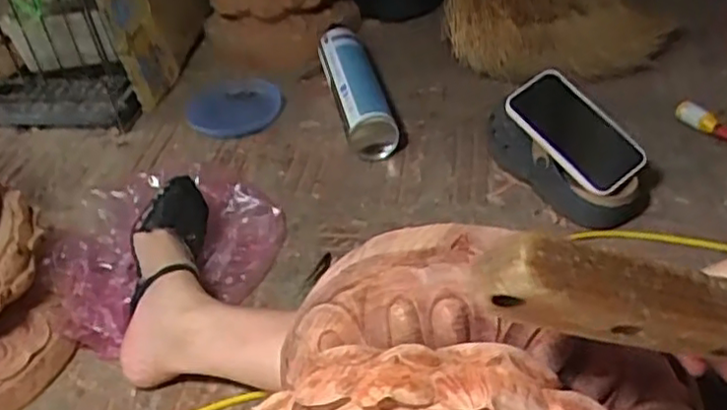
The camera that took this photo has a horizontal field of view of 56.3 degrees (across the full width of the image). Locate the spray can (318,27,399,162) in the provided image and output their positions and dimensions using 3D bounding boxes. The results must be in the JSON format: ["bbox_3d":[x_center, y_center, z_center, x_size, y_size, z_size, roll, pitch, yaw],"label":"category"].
[{"bbox_3d":[-0.011,-0.157,0.908,0.064,0.061,0.266,-12,42,-6],"label":"spray can"}]

